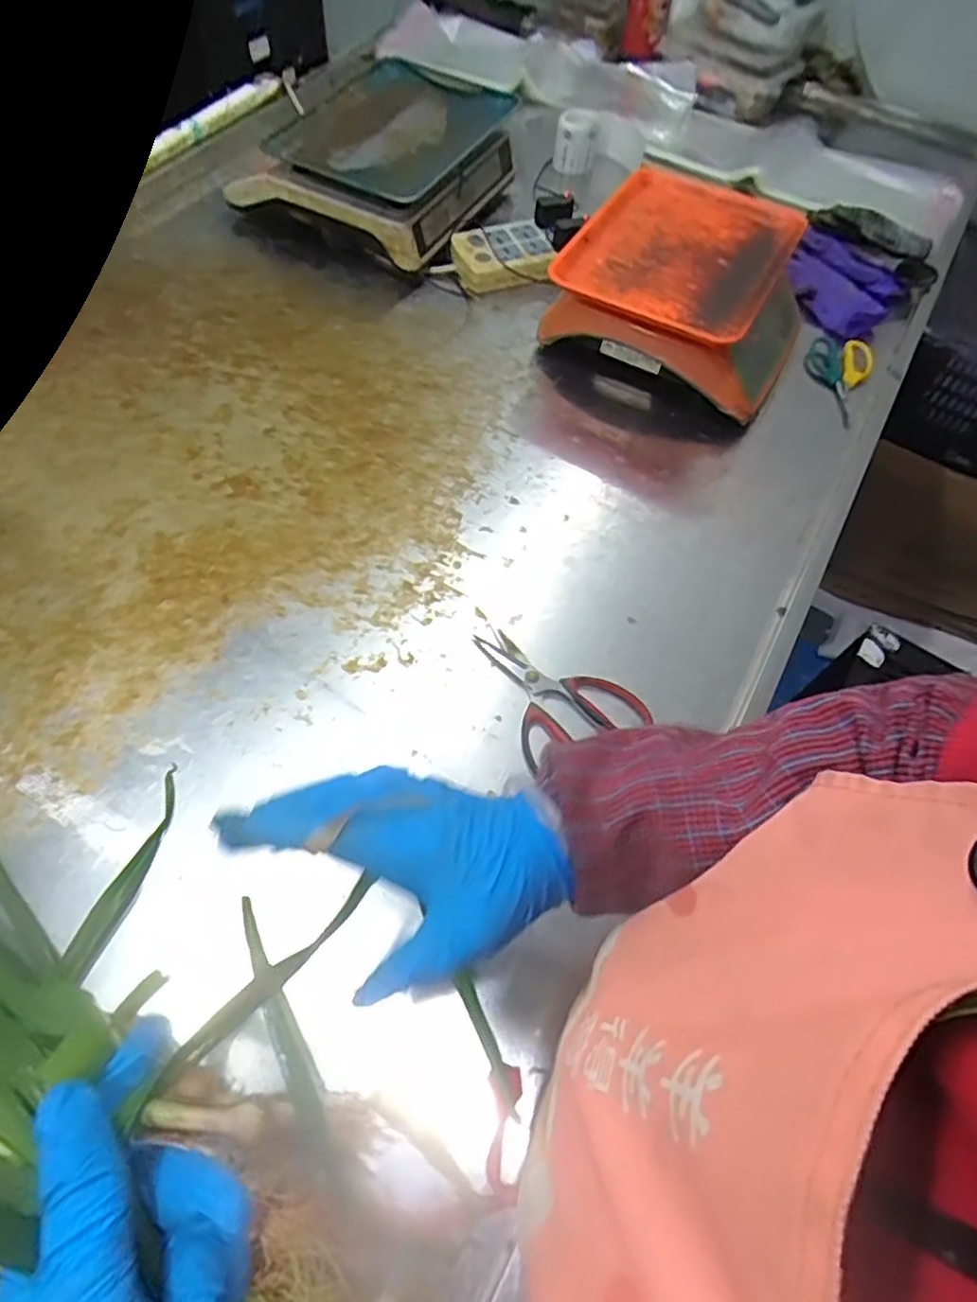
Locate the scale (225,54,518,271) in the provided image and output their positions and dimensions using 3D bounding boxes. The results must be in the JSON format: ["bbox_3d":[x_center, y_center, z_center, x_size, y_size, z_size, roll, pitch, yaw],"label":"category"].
[{"bbox_3d":[-0.152,-0.750,0.997,0.311,0.079,0.355,26,63,11],"label":"scale"}]

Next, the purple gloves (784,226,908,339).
[{"bbox_3d":[0.512,-0.534,0.970,0.165,0.046,0.166,29,63,13],"label":"purple gloves"}]

